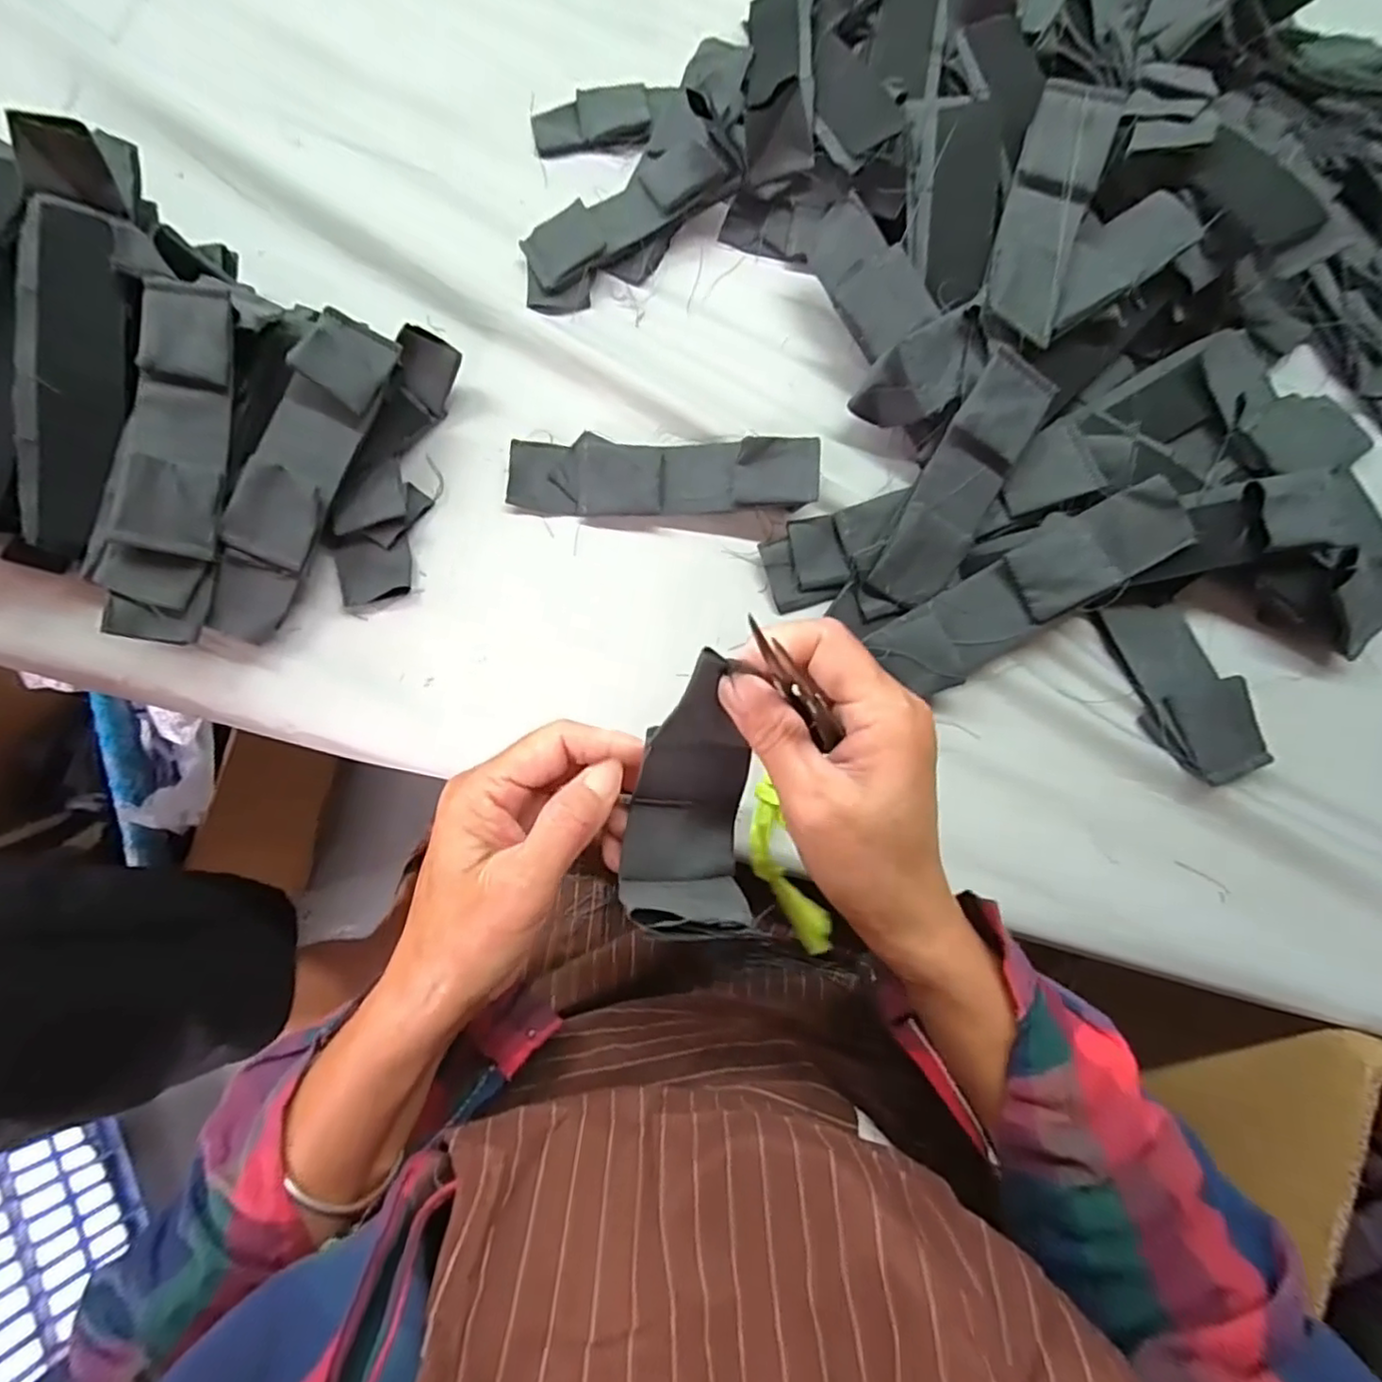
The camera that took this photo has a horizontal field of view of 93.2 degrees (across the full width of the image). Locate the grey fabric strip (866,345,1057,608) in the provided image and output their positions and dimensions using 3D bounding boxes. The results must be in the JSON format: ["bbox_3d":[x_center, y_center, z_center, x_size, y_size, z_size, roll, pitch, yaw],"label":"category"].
[{"bbox_3d":[0.157,-0.119,0.376,0.046,0.012,0.147,27,95,-9],"label":"grey fabric strip"}]

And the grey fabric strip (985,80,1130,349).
[{"bbox_3d":[0.209,-0.280,0.381,0.046,0.023,0.148,17,89,5],"label":"grey fabric strip"}]

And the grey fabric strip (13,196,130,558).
[{"bbox_3d":[-0.343,-0.172,0.362,0.048,0.018,0.184,5,92,2],"label":"grey fabric strip"}]

